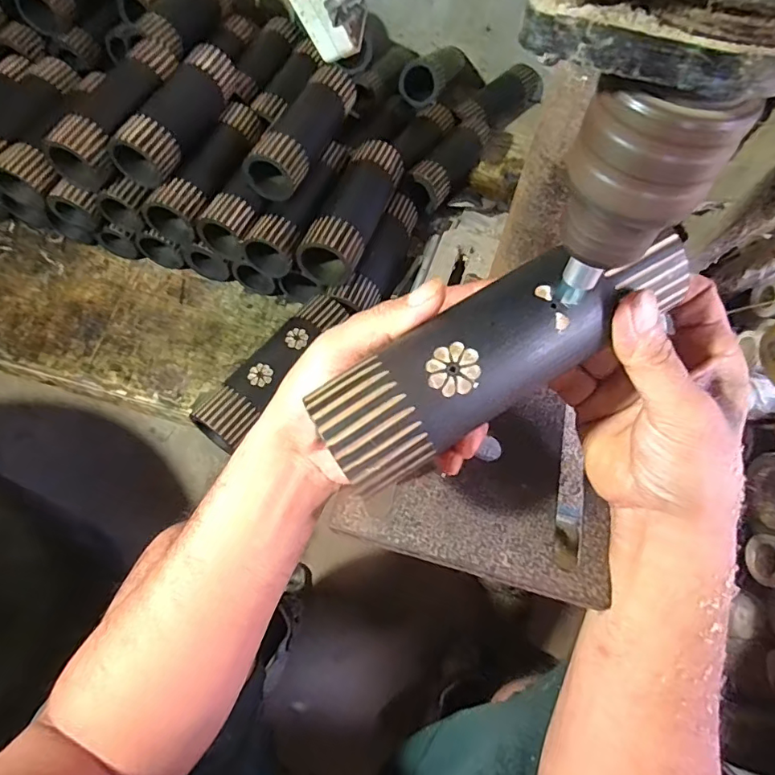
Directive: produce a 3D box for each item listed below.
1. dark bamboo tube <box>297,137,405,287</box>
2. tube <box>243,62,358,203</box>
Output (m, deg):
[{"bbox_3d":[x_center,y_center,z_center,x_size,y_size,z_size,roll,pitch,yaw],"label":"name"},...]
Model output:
[{"bbox_3d":[-0.034,-0.192,0.544,0.058,0.063,0.186,18,63,6],"label":"dark bamboo tube"},{"bbox_3d":[-0.086,-0.280,0.535,0.052,0.055,0.196,18,63,7],"label":"tube"}]

